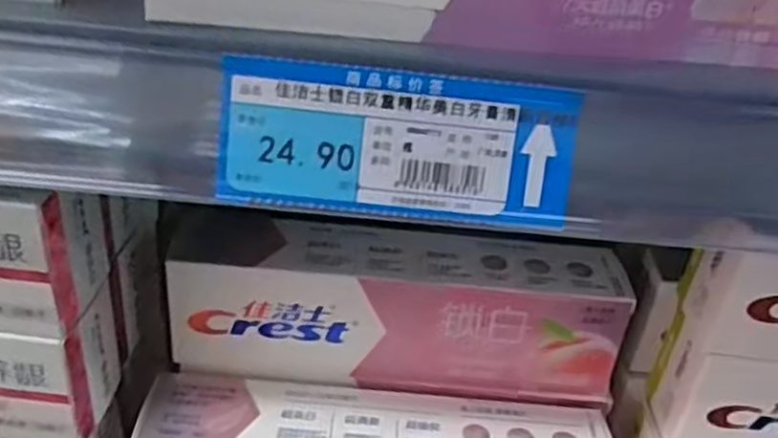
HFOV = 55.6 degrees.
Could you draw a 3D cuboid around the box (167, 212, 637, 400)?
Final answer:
[{"bbox_3d":[0.004,0.039,0.345,0.198,0.060,0.049,4,32,-3],"label":"box"}]

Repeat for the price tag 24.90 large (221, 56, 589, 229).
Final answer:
[{"bbox_3d":[0.003,-0.021,0.209,0.099,0.040,0.004,5,12,-2],"label":"price tag 24.90 large"}]

